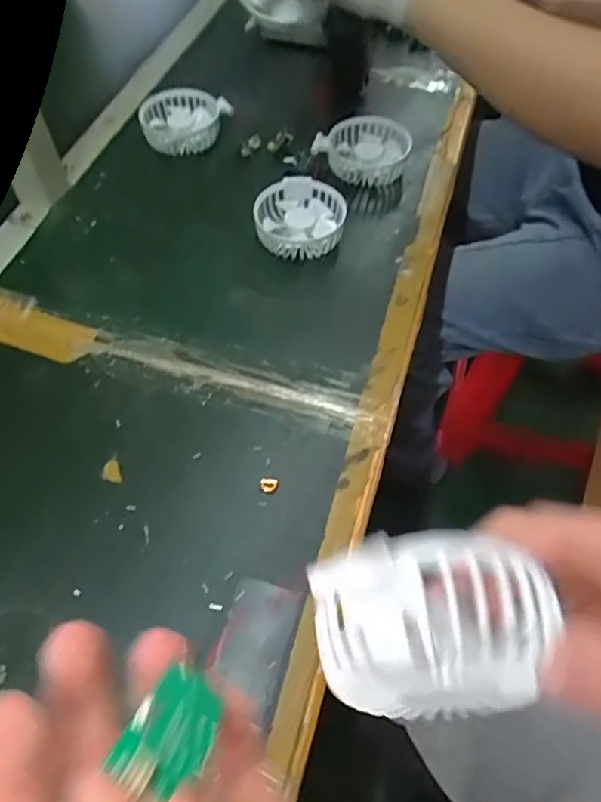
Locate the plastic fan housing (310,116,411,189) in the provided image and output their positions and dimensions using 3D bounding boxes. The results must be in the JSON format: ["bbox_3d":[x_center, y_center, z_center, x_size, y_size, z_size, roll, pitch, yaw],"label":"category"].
[{"bbox_3d":[0.075,-0.280,0.640,0.099,0.035,0.091,38,63,21],"label":"plastic fan housing"}]

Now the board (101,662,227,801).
[{"bbox_3d":[-0.034,0.088,0.151,0.019,0.004,0.031,37,38,0],"label":"board"}]

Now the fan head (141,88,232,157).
[{"bbox_3d":[-0.143,-0.328,0.668,0.103,0.032,0.093,17,58,9],"label":"fan head"}]

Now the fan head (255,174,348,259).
[{"bbox_3d":[-0.001,-0.188,0.577,0.087,0.032,0.099,-1,57,-2],"label":"fan head"}]

